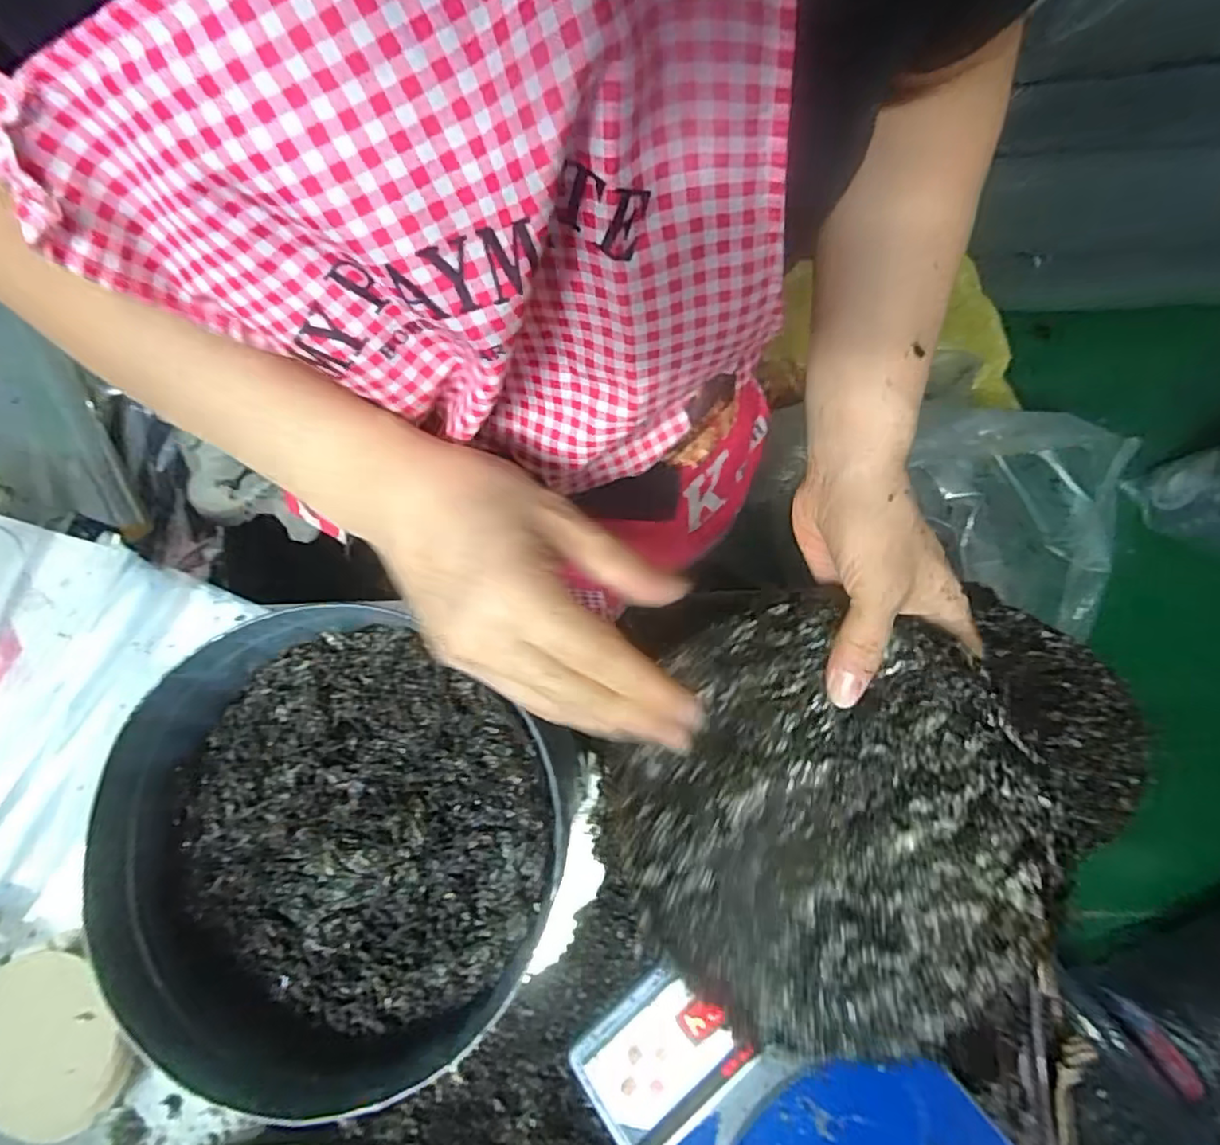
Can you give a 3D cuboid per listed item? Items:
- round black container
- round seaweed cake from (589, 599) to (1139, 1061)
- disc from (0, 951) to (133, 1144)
[{"bbox_3d":[-0.139,0.133,0.326,0.222,0.066,0.199,35,80,6],"label":"round black container"},{"bbox_3d":[0.098,0.111,0.309,0.233,0.009,0.202,1,74,36],"label":"round seaweed cake"},{"bbox_3d":[-0.565,0.467,0.635,0.165,0.034,0.137,17,71,8],"label":"disc"}]

